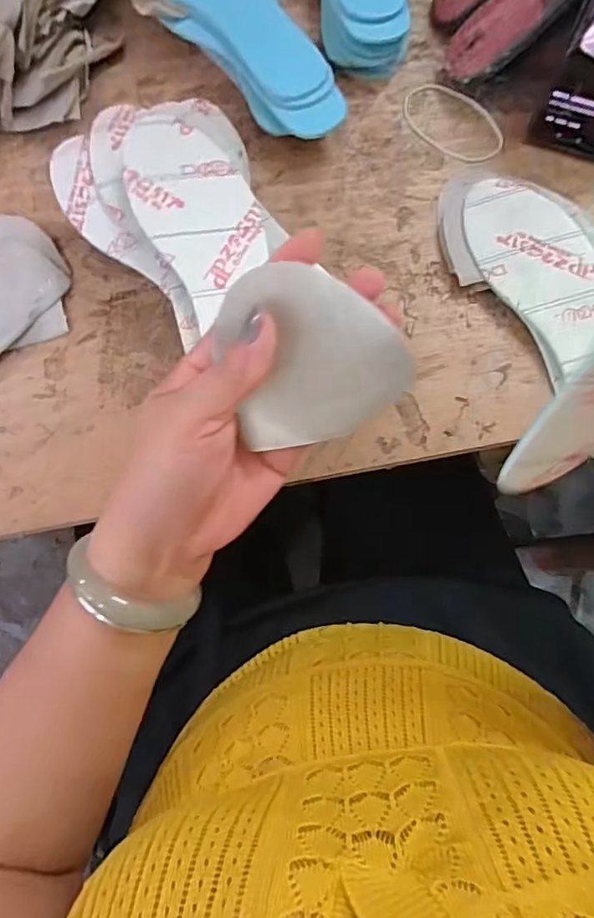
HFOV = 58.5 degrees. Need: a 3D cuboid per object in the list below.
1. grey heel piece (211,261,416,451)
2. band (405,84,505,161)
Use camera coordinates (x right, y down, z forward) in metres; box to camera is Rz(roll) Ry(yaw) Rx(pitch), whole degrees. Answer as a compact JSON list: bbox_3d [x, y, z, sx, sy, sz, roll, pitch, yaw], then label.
[{"bbox_3d":[0.010,-0.047,0.240,0.081,0.004,0.078,-18,111,-4],"label":"grey heel piece"},{"bbox_3d":[0.124,-0.267,0.421,0.055,0.005,0.091,-43,79,-8],"label":"band"}]

